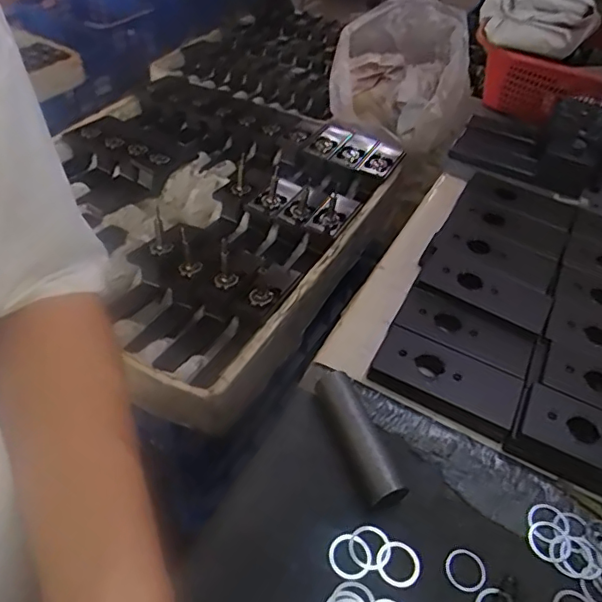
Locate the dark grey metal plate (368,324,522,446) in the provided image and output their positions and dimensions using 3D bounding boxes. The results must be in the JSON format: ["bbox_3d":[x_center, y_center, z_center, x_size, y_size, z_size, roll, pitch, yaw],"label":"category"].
[{"bbox_3d":[0.105,0.058,0.412,0.101,0.021,0.050,23,48,17],"label":"dark grey metal plate"}]

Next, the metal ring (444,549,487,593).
[{"bbox_3d":[0.098,0.159,0.332,0.022,0.004,0.023,3,45,-3],"label":"metal ring"}]

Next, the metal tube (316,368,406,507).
[{"bbox_3d":[0.037,0.091,0.374,0.020,0.027,0.095,-13,48,-18],"label":"metal tube"}]

